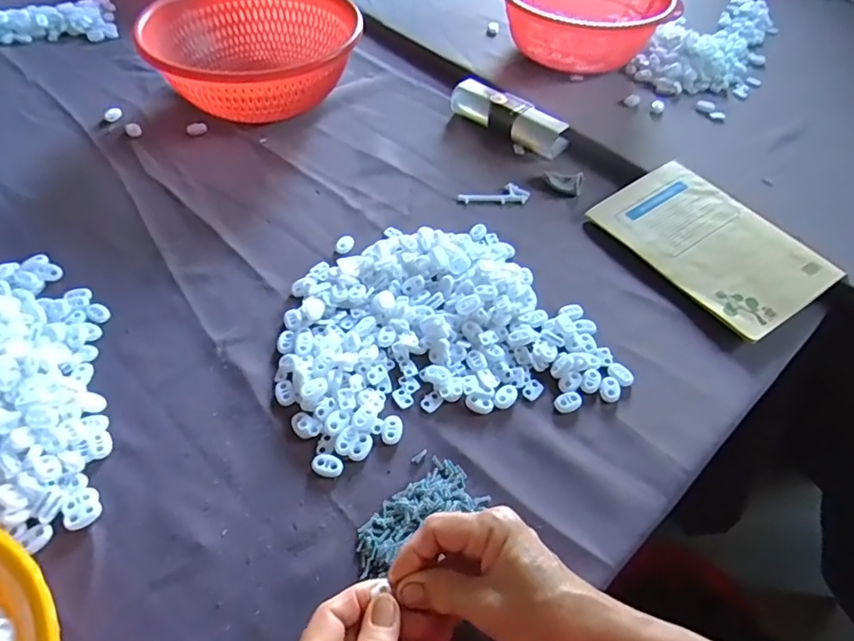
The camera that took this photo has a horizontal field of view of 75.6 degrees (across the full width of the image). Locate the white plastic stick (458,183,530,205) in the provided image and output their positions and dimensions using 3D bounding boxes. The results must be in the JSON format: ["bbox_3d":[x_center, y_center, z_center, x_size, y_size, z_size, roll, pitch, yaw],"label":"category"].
[{"bbox_3d":[0.074,-0.140,0.608,0.078,0.005,0.026,-1,51,-3],"label":"white plastic stick"}]

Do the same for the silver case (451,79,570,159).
[{"bbox_3d":[0.101,-0.252,0.683,0.161,0.037,0.048,34,57,22],"label":"silver case"}]

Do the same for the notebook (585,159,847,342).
[{"bbox_3d":[0.282,-0.080,0.549,0.133,0.010,0.204,-29,58,-15],"label":"notebook"}]

